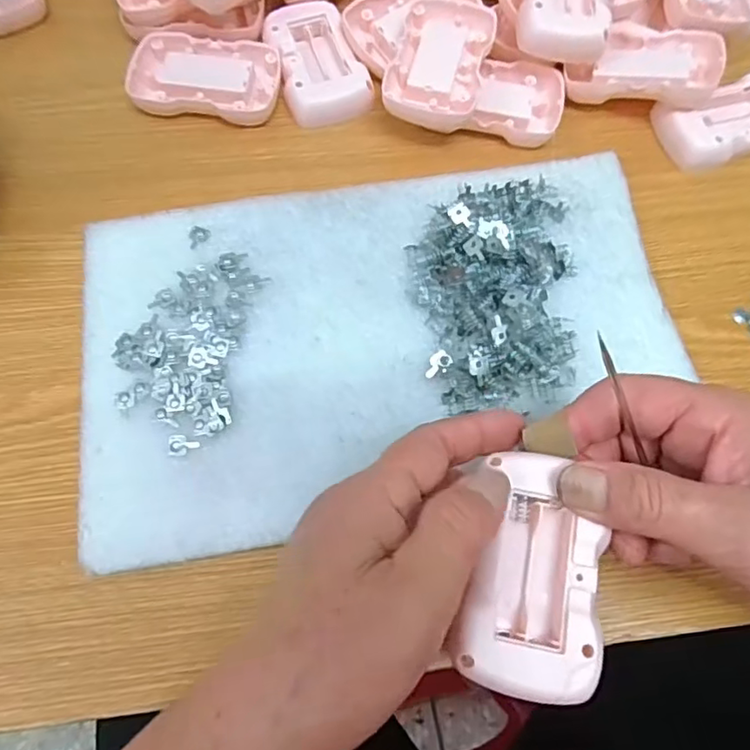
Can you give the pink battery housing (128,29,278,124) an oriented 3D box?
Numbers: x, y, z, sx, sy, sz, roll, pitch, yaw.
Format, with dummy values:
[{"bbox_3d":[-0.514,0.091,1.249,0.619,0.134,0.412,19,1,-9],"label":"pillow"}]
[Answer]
[{"bbox_3d":[-0.103,-0.182,0.361,0.087,0.014,0.051,6,69,0],"label":"pink battery housing"}]

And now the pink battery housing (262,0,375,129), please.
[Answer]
[{"bbox_3d":[-0.037,-0.196,0.367,0.050,0.014,0.083,-18,71,-9],"label":"pink battery housing"}]

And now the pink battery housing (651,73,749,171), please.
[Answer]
[{"bbox_3d":[0.219,-0.158,0.362,0.083,0.016,0.052,-11,70,-6],"label":"pink battery housing"}]

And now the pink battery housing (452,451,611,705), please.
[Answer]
[{"bbox_3d":[0.060,0.073,0.220,0.047,0.015,0.083,11,72,2],"label":"pink battery housing"}]

